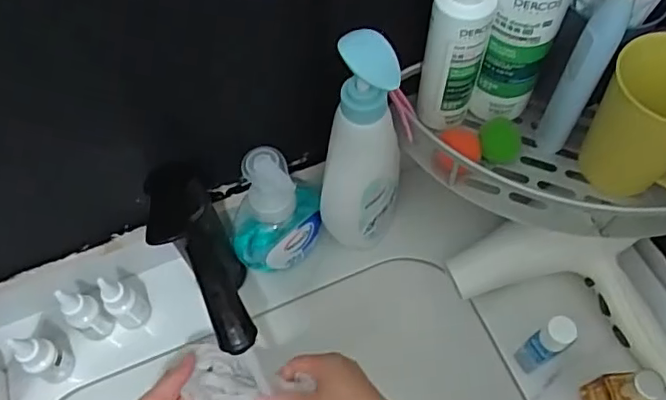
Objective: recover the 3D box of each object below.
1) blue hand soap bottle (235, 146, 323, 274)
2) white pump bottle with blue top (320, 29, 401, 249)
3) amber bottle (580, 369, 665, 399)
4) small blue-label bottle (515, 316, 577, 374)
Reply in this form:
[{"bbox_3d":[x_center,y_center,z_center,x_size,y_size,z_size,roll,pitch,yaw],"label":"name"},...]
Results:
[{"bbox_3d":[-0.053,0.009,0.529,0.085,0.145,0.051,-35,65,-16],"label":"blue hand soap bottle"},{"bbox_3d":[0.024,-0.036,0.489,0.060,0.245,0.067,9,62,7],"label":"white pump bottle with blue top"},{"bbox_3d":[0.234,0.157,0.475,0.032,0.100,0.032,-3,61,1],"label":"amber bottle"},{"bbox_3d":[0.182,0.125,0.504,0.030,0.082,0.024,-25,63,-12],"label":"small blue-label bottle"}]

